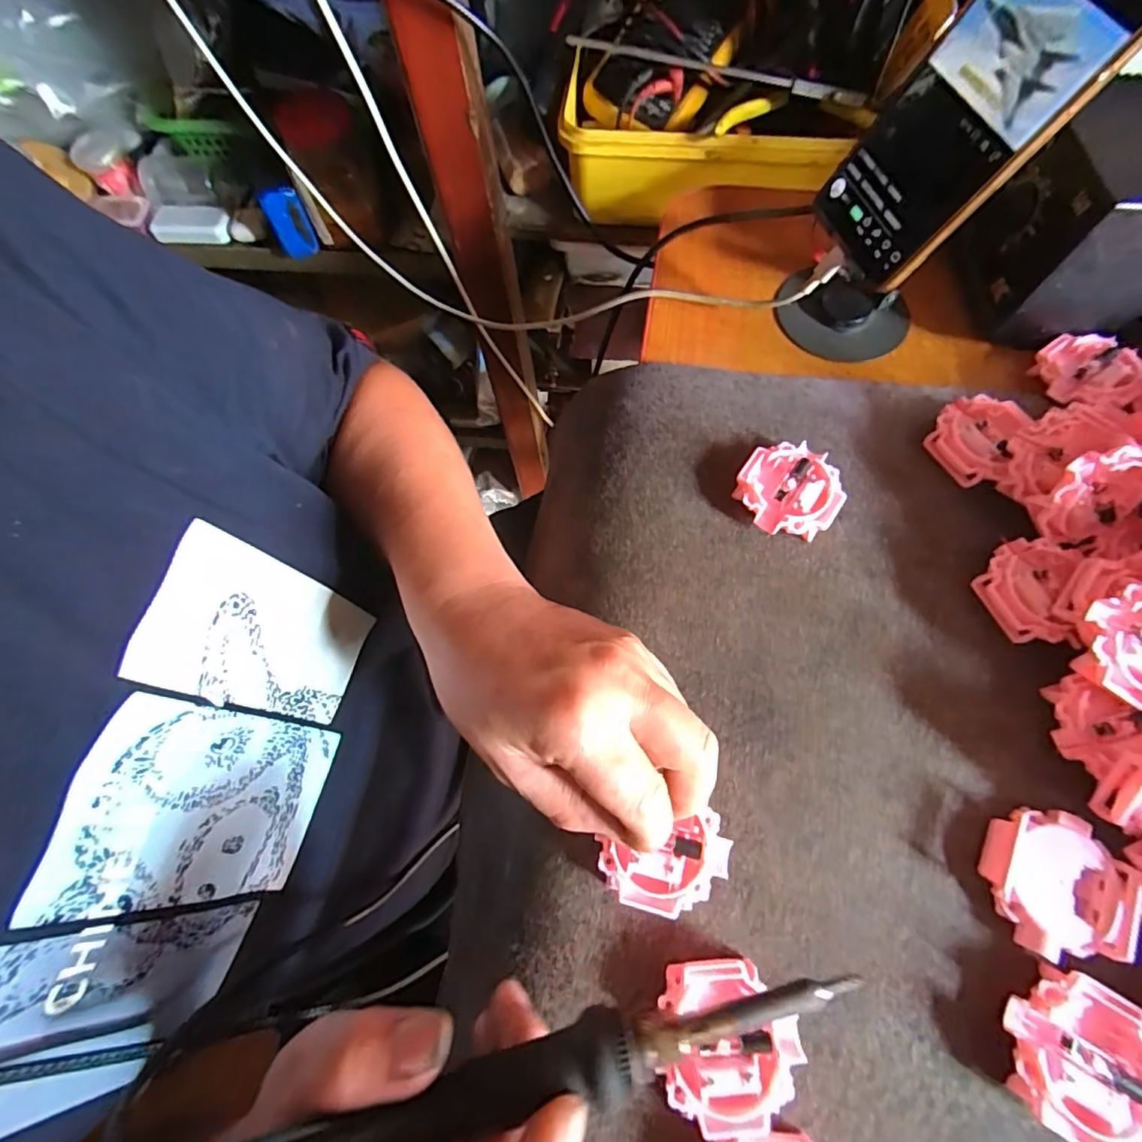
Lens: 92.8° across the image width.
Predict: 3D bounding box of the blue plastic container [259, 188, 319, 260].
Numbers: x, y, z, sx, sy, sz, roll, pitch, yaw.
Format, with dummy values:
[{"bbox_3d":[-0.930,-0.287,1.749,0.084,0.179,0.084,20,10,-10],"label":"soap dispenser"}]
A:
[{"bbox_3d":[-0.306,-0.379,0.596,0.039,0.069,0.017,-31,70,-9],"label":"blue plastic container"}]

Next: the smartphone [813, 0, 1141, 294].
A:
[{"bbox_3d":[0.186,-0.216,0.237,0.012,0.164,0.077,-5,65,-31],"label":"smartphone"}]

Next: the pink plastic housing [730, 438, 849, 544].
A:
[{"bbox_3d":[0.117,-0.042,0.293,0.052,0.015,0.051,33,74,14],"label":"pink plastic housing"}]

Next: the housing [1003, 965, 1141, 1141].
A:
[{"bbox_3d":[0.190,0.182,0.204,0.051,0.014,0.052,-1,69,2],"label":"housing"}]

